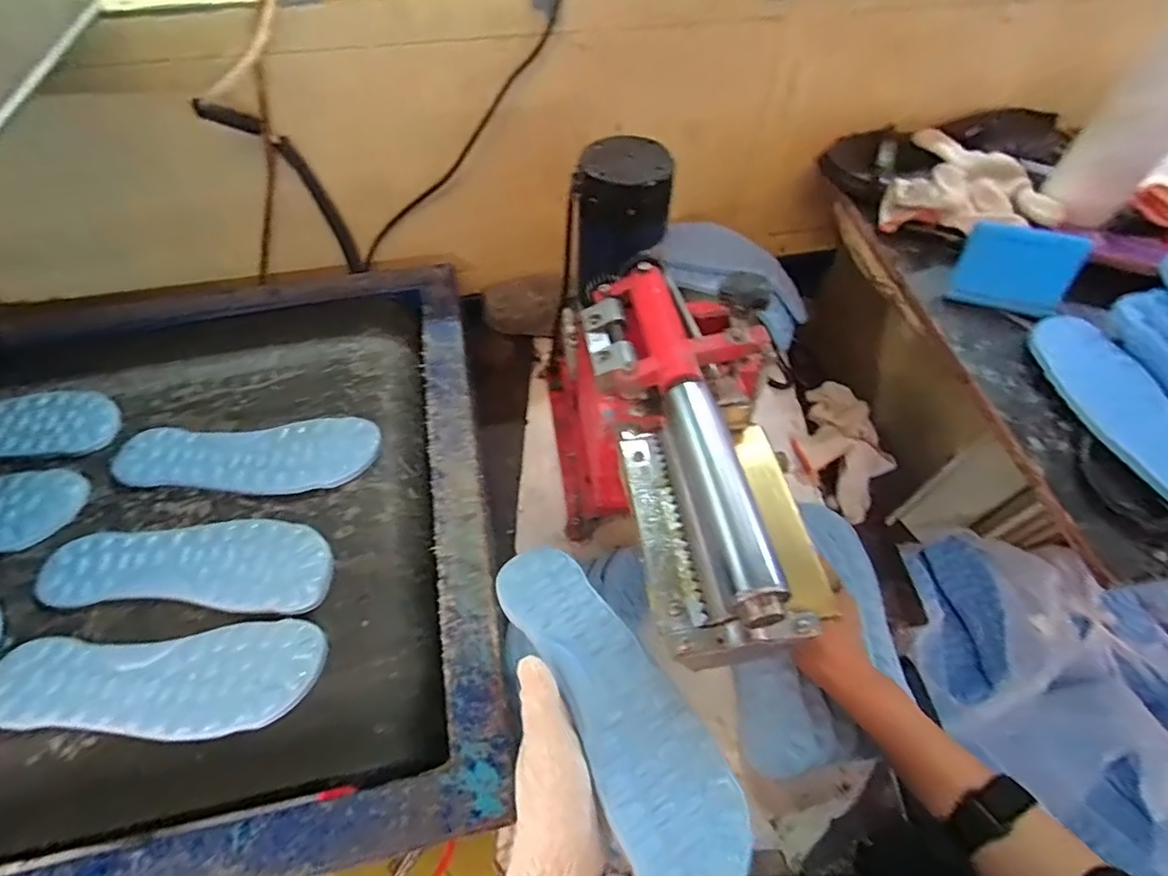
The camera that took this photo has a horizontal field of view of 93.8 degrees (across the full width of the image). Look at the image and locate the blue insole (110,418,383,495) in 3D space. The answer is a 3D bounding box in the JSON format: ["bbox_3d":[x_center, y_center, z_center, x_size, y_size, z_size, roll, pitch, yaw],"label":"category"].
[{"bbox_3d":[-0.323,0.018,0.523,0.239,0.012,0.074,-2,56,-2],"label":"blue insole"}]

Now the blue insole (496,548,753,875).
[{"bbox_3d":[0.019,0.166,0.352,0.074,0.011,0.231,-26,56,-17],"label":"blue insole"}]

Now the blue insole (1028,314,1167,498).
[{"bbox_3d":[0.466,-0.007,0.454,0.079,0.017,0.246,-9,57,-7],"label":"blue insole"}]

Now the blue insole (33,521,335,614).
[{"bbox_3d":[-0.334,0.104,0.463,0.236,0.007,0.077,3,56,1],"label":"blue insole"}]

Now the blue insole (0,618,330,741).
[{"bbox_3d":[-0.324,0.183,0.409,0.242,0.010,0.076,-3,56,-3],"label":"blue insole"}]

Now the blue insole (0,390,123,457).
[{"bbox_3d":[-0.586,-0.007,0.534,0.230,0.013,0.081,-11,56,-8],"label":"blue insole"}]

